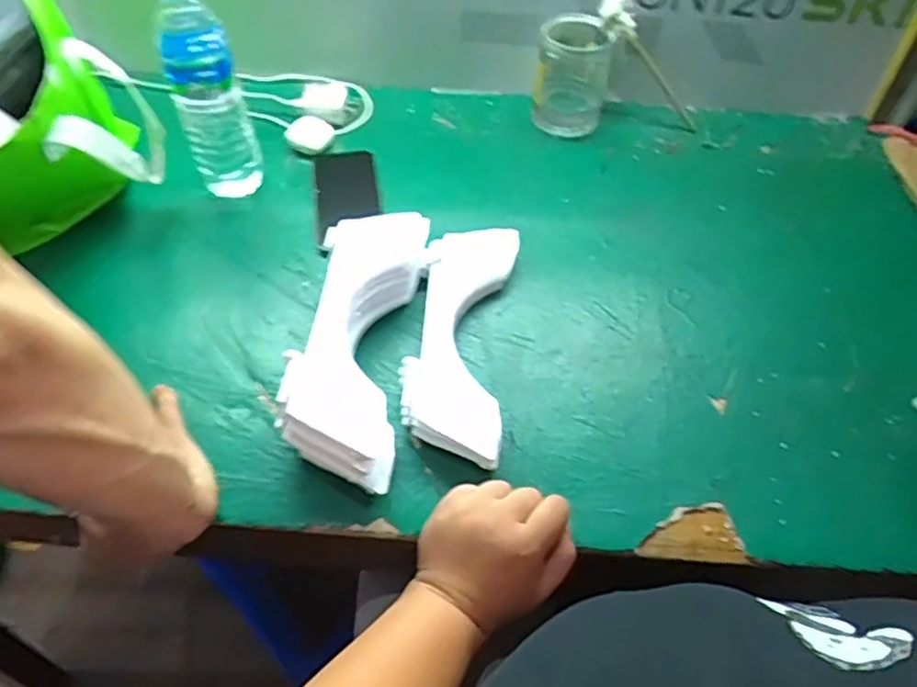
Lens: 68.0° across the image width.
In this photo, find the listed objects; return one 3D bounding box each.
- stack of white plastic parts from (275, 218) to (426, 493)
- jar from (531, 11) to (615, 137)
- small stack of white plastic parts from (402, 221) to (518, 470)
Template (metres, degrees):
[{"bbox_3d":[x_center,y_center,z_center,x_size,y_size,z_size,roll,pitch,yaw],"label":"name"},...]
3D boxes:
[{"bbox_3d":[-0.082,-0.007,0.568,0.082,0.076,0.260,6,50,1],"label":"stack of white plastic parts"},{"bbox_3d":[0.131,-0.310,0.780,0.082,0.102,0.075,2,50,-2],"label":"jar"},{"bbox_3d":[0.003,-0.012,0.599,0.084,0.033,0.248,6,50,2],"label":"small stack of white plastic parts"}]

